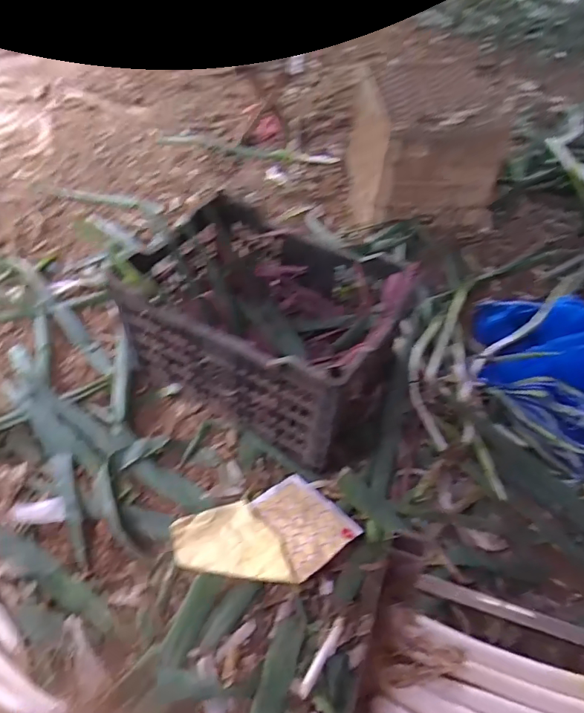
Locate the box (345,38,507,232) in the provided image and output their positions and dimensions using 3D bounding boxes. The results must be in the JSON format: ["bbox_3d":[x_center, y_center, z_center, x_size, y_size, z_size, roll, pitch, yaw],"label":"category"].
[{"bbox_3d":[0.373,-0.598,1.403,0.364,0.316,0.448,5,49,-2],"label":"box"}]

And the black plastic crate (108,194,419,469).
[{"bbox_3d":[-0.037,-0.061,0.931,0.480,0.265,0.352,26,51,16],"label":"black plastic crate"}]

